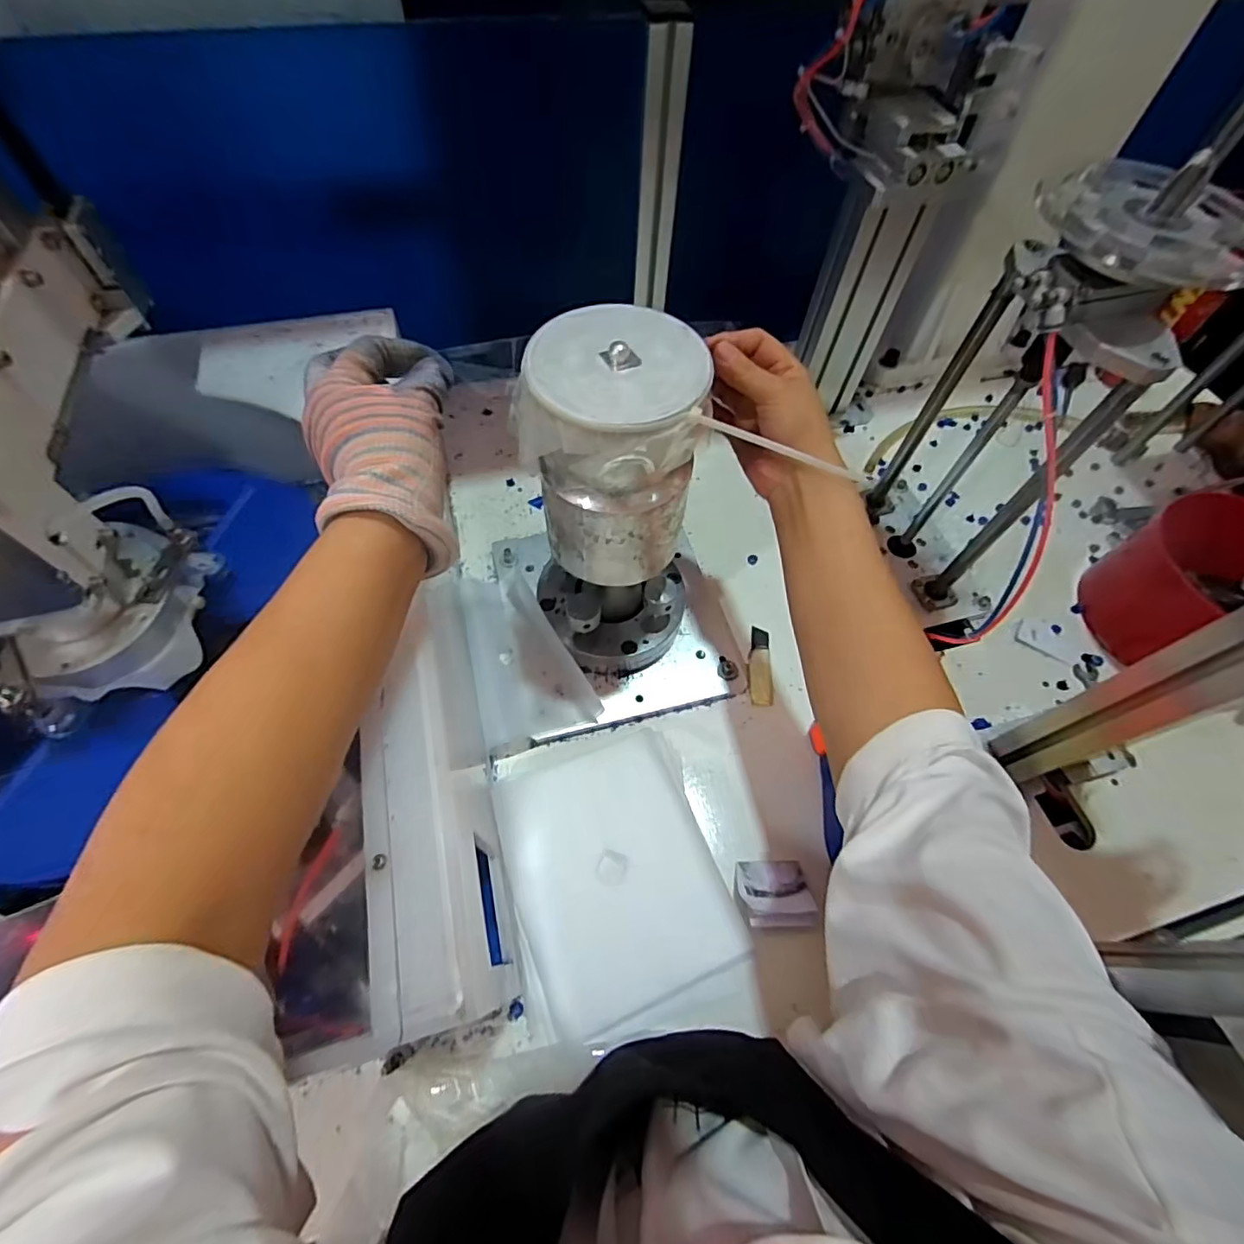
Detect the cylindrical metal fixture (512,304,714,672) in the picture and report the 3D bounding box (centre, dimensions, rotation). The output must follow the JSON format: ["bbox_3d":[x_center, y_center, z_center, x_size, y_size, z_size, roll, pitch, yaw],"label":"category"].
[{"bbox_3d":[-0.008,-0.074,0.440,0.121,0.283,0.102,16,59,9],"label":"cylindrical metal fixture"}]

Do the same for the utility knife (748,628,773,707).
[{"bbox_3d":[0.136,0.041,0.549,0.021,0.004,0.085,5,60,1],"label":"utility knife"}]

